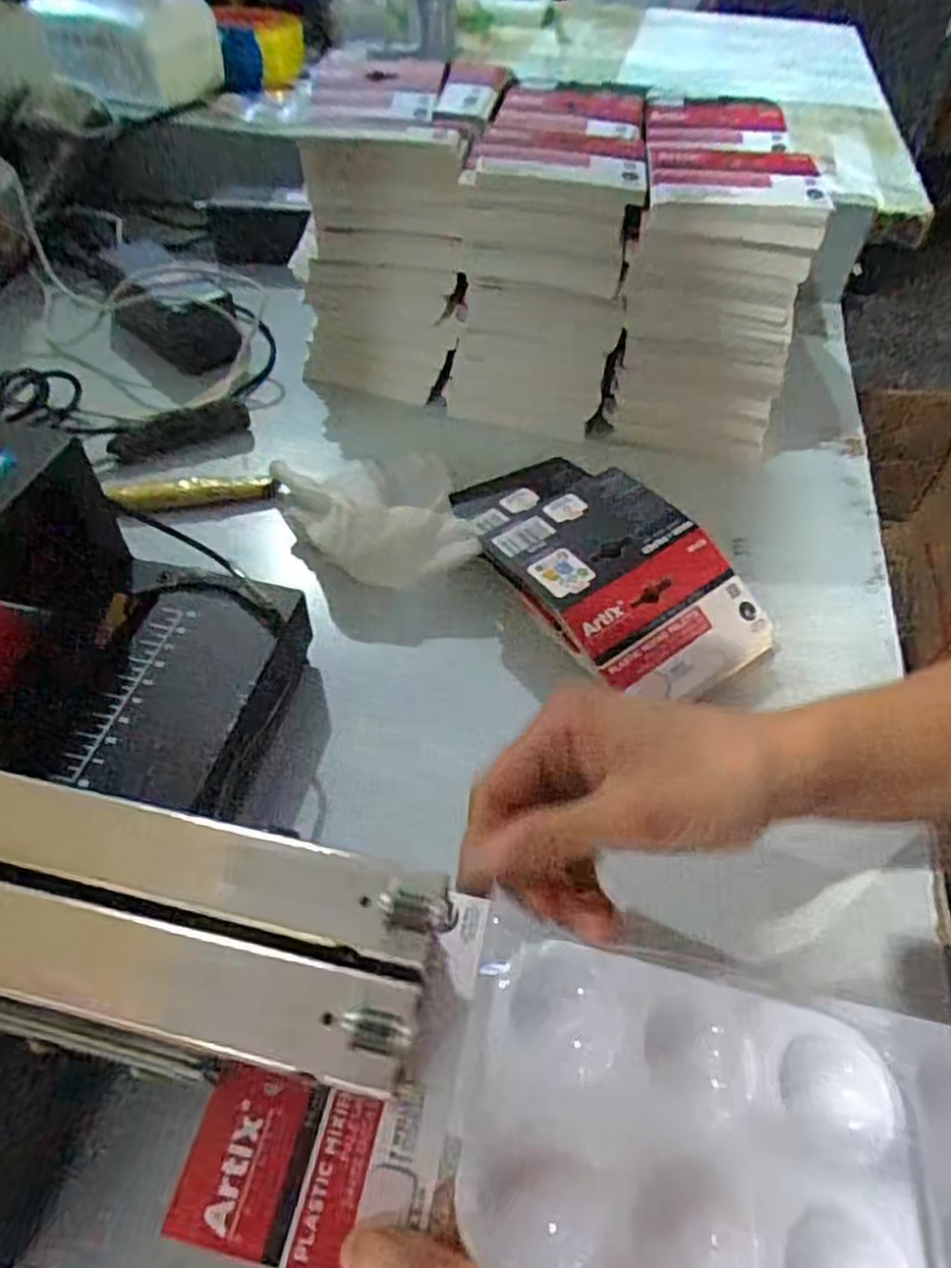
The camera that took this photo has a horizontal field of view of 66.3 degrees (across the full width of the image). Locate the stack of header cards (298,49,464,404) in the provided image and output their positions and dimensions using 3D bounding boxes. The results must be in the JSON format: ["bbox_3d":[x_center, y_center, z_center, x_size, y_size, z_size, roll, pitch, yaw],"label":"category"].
[{"bbox_3d":[-0.067,-0.307,0.551,0.113,0.157,0.227,1,50,-4],"label":"stack of header cards"}]

